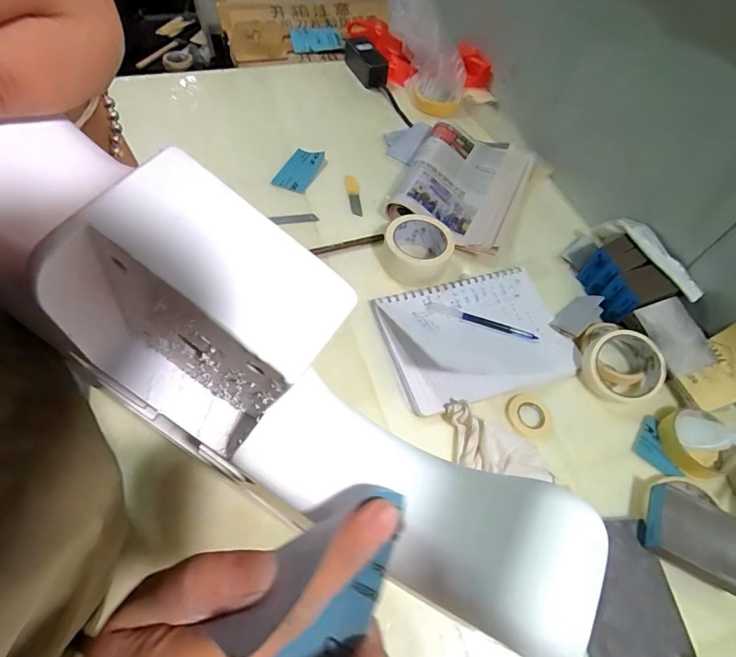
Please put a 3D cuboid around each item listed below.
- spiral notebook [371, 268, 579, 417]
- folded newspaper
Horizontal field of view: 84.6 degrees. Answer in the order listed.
[{"bbox_3d":[0.143,0.008,0.542,0.238,0.020,0.169,-13,60,-12],"label":"spiral notebook"},{"bbox_3d":[0.165,-0.247,0.701,0.196,0.074,0.283,22,57,7],"label":"folded newspaper"}]

